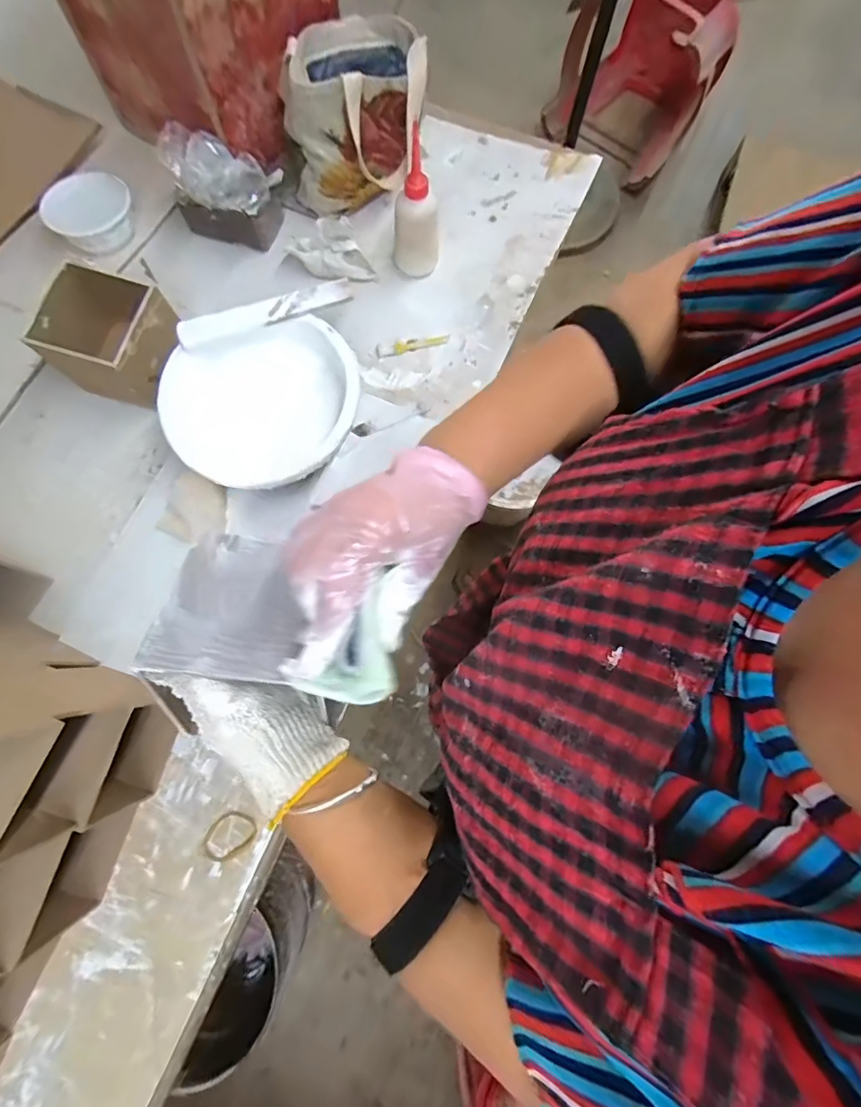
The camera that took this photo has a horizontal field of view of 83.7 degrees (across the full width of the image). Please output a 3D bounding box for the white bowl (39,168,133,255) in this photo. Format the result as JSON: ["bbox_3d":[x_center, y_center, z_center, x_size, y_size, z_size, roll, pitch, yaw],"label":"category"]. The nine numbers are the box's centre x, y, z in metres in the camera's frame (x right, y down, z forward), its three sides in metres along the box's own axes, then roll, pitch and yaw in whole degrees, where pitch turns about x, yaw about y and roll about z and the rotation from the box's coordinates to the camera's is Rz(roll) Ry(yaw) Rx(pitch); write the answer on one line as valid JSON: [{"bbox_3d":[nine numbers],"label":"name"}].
[{"bbox_3d":[-0.458,-0.459,0.654,0.108,0.052,0.099,-15,78,-2],"label":"white bowl"}]

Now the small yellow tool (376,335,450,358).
[{"bbox_3d":[-0.025,-0.285,0.657,0.099,0.005,0.020,-12,77,-2],"label":"small yellow tool"}]

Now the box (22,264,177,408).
[{"bbox_3d":[-0.372,-0.250,0.580,0.125,0.102,0.118,18,78,5],"label":"box"}]

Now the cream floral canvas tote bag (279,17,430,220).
[{"bbox_3d":[-0.095,-0.589,0.649,0.176,0.150,0.186,6,77,2],"label":"cream floral canvas tote bag"}]

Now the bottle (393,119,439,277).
[{"bbox_3d":[-0.020,-0.430,0.607,0.059,0.166,0.049,-5,77,0],"label":"bottle"}]

